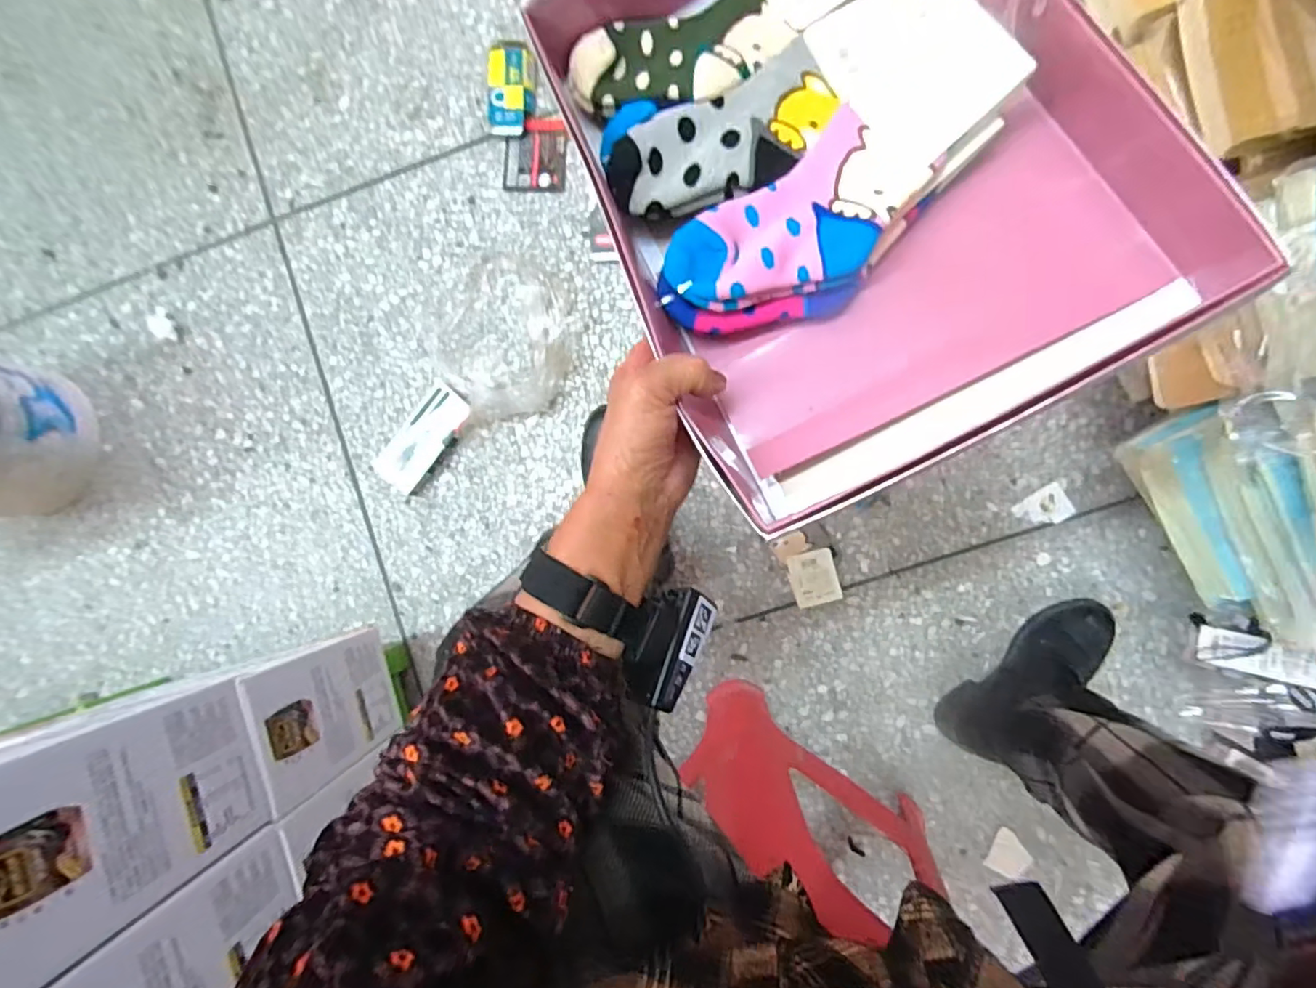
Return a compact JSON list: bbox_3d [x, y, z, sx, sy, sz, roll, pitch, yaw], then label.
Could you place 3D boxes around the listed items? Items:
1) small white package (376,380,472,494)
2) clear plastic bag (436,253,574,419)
[{"bbox_3d":[-0.345,-0.080,0.857,0.075,0.016,0.167,38,92,3],"label":"small white package"},{"bbox_3d":[-0.223,-0.229,0.837,0.185,0.029,0.225,-3,89,3],"label":"clear plastic bag"}]

